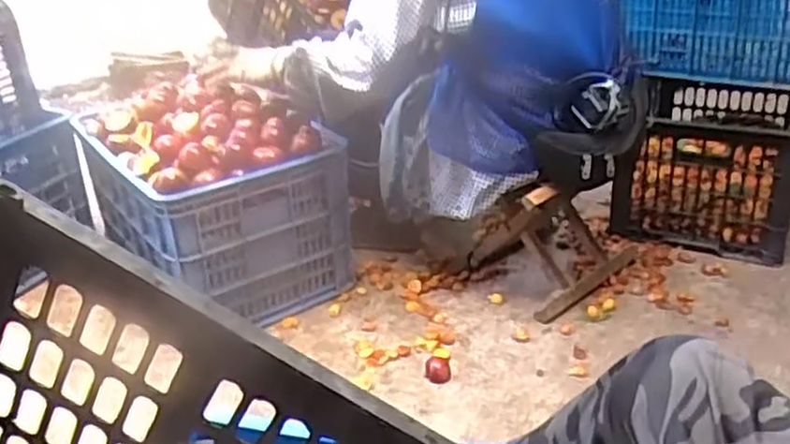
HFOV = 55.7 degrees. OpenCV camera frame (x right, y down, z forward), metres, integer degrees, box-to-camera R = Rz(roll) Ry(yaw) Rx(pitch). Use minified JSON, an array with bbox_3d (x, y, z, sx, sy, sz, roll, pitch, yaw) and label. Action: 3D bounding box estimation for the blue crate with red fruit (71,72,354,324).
[{"bbox_3d":[-0.356,-0.061,1.490,0.368,0.369,0.443,-24,34,-28],"label":"blue crate with red fruit"}]

